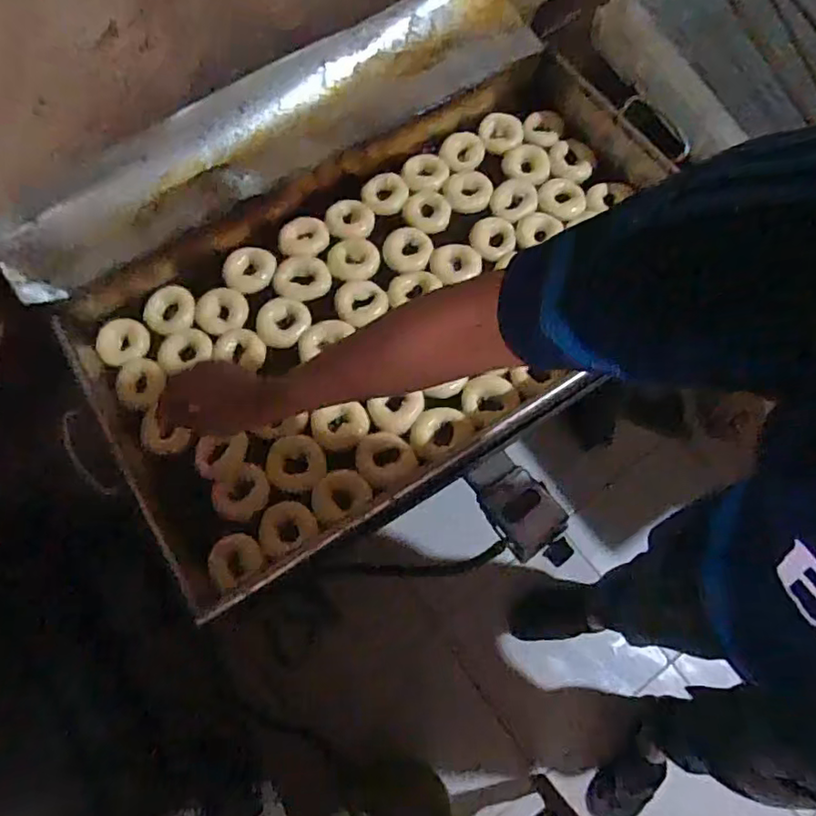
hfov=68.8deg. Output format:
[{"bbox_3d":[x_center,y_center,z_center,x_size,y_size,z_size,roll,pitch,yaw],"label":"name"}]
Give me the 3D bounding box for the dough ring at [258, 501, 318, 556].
[{"bbox_3d":[-0.161,0.158,0.786,0.074,0.026,0.061,-37,72,-11],"label":"dough ring"}]

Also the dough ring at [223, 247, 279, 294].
[{"bbox_3d":[-0.242,-0.215,0.901,0.075,0.021,0.076,-1,69,2],"label":"dough ring"}]

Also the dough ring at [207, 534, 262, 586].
[{"bbox_3d":[-0.223,0.191,0.763,0.068,0.015,0.059,-32,71,-9],"label":"dough ring"}]

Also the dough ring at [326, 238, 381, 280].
[{"bbox_3d":[-0.083,-0.229,0.907,0.076,0.015,0.070,-1,69,2],"label":"dough ring"}]

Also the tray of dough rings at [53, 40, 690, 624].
[{"bbox_3d":[-0.002,-0.171,0.849,0.861,0.110,0.500,-33,71,-9],"label":"tray of dough rings"}]

